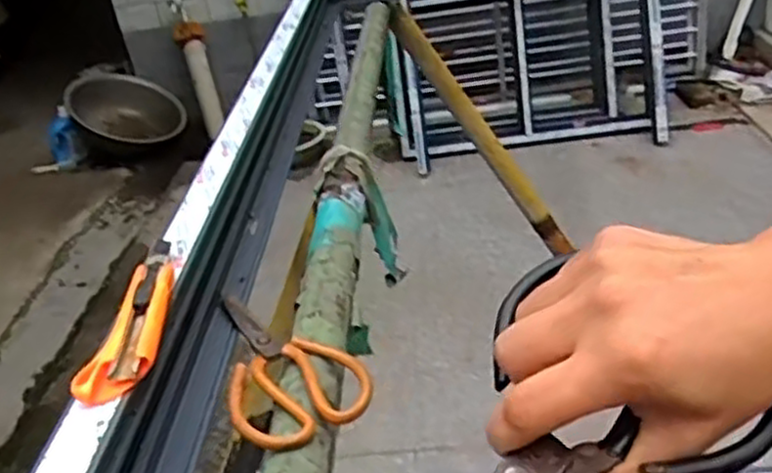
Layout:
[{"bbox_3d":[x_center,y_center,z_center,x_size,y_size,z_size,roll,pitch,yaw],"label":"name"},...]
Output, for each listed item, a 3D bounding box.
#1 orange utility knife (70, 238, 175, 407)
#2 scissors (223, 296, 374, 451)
[{"bbox_3d":[-0.171,0.052,0.534,0.039,0.013,0.177,-5,31,5],"label":"orange utility knife"},{"bbox_3d":[-0.087,0.095,0.589,0.102,0.010,0.184,-22,33,-21],"label":"scissors"}]

